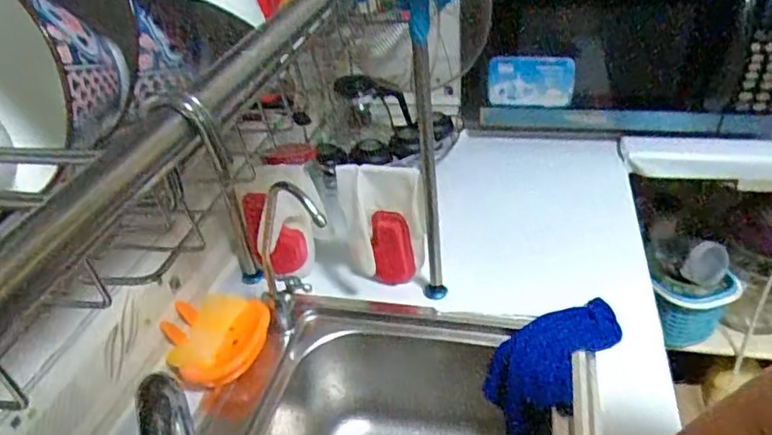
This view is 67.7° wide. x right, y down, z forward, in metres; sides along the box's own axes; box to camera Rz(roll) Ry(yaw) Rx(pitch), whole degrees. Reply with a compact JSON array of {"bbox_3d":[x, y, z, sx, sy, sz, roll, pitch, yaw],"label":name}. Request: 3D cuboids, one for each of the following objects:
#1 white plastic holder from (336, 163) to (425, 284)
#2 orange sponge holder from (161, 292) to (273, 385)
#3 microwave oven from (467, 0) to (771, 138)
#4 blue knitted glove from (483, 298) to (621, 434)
[{"bbox_3d":[-0.001,0.018,0.714,0.099,0.175,0.036,-7,35,-2],"label":"white plastic holder"},{"bbox_3d":[-0.201,0.146,0.691,0.117,0.057,0.099,-1,35,6],"label":"orange sponge holder"},{"bbox_3d":[0.432,-0.344,1.039,0.538,0.307,0.352,-3,35,4],"label":"microwave oven"},{"bbox_3d":[0.205,0.185,0.702,0.157,0.125,0.082,-21,38,-21],"label":"blue knitted glove"}]

